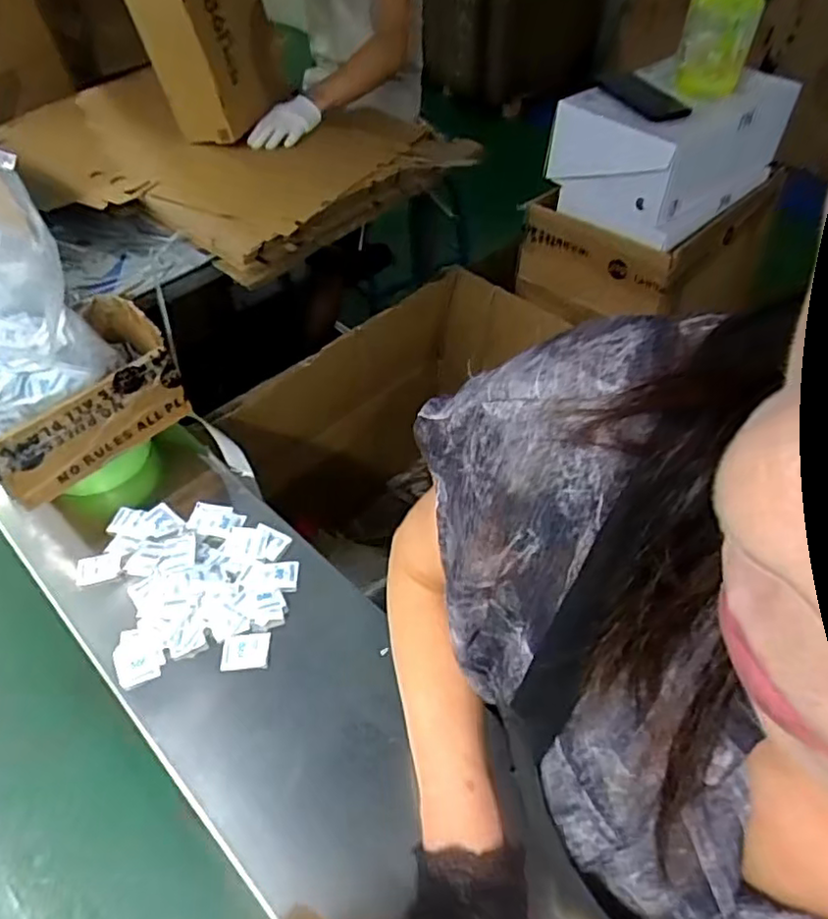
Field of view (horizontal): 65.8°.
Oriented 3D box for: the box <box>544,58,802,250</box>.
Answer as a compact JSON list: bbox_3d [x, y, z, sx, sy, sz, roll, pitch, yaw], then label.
[{"bbox_3d":[0.415,-0.523,1.064,0.319,0.158,0.250,-35,57,-25],"label":"box"}]

